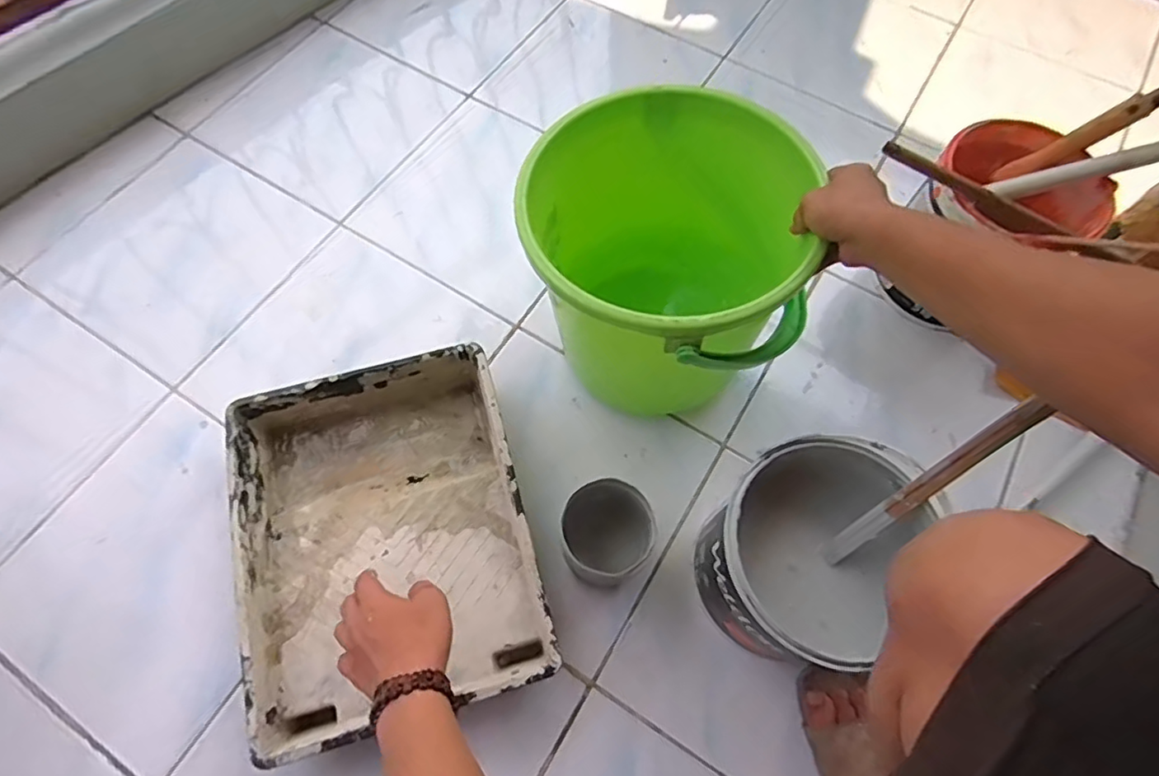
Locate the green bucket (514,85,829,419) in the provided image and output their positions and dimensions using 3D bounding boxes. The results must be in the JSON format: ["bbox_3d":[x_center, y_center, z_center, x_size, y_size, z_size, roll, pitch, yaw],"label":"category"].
[{"bbox_3d":[0.086,-0.121,0.639,0.269,0.268,0.283,0,65,0],"label":"green bucket"}]

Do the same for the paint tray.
[{"bbox_3d":[-0.198,0.150,0.610,0.279,0.073,0.351,-15,66,-6],"label":"paint tray"}]

